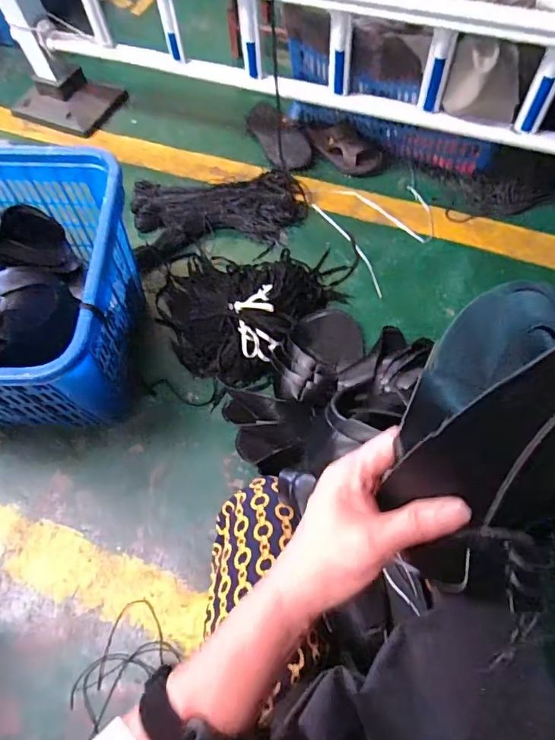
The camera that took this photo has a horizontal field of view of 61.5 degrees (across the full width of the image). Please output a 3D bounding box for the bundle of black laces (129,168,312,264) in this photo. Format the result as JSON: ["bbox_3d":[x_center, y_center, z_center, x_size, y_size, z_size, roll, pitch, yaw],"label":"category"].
[{"bbox_3d":[-0.159,-0.441,1.326,0.486,0.054,0.268,-7,63,-1],"label":"bundle of black laces"}]

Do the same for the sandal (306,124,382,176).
[{"bbox_3d":[0.196,-0.659,1.392,0.238,0.076,0.080,26,66,-4],"label":"sandal"}]

